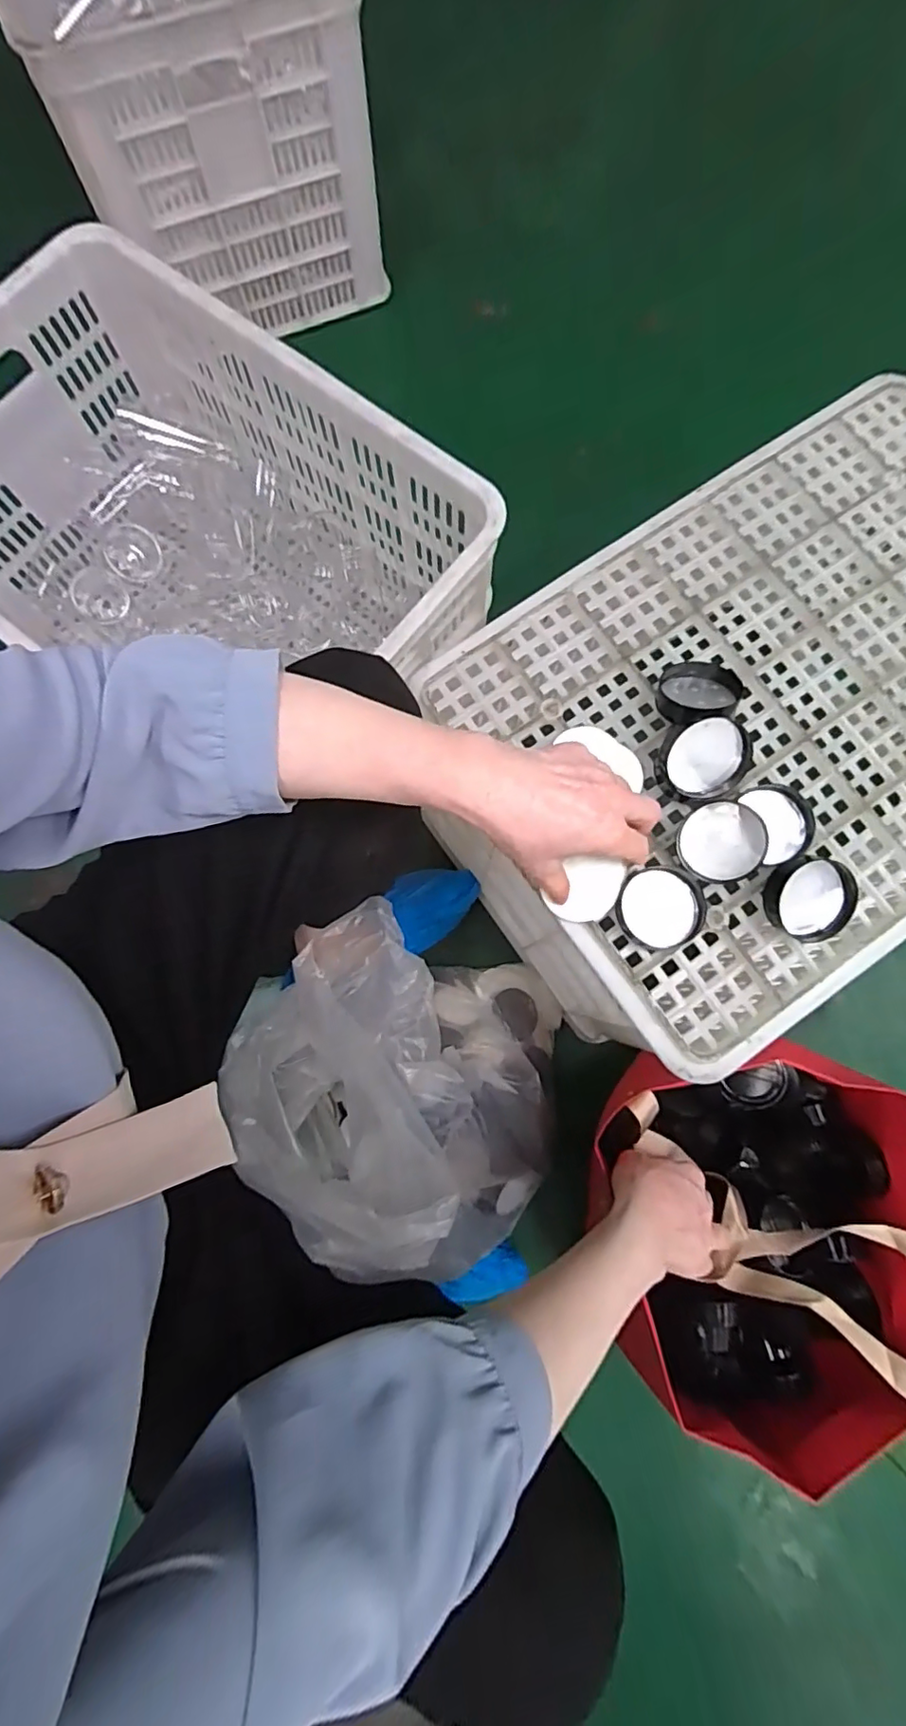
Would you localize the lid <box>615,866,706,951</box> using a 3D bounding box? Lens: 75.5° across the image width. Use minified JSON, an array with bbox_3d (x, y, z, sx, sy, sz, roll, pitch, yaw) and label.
[{"bbox_3d":[0.167,0.036,0.469,0.067,0.022,0.062,0,79,0],"label":"lid"}]

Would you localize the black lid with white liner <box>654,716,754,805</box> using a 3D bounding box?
[{"bbox_3d":[0.202,-0.084,0.474,0.069,0.026,0.063,5,114,12],"label":"black lid with white liner"}]

